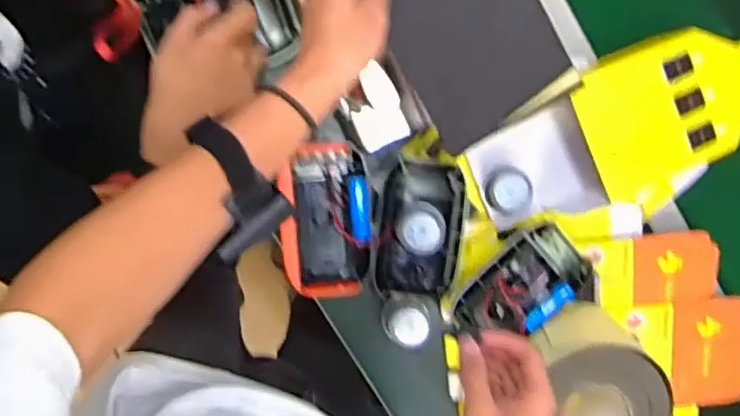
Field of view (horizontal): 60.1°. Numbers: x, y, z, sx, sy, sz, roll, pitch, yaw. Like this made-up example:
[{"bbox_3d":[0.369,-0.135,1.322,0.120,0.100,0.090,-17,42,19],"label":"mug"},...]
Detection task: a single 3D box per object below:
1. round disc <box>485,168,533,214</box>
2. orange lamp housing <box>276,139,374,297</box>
[{"bbox_3d":[0.158,-0.020,0.733,0.047,0.036,0.052,-2,95,-7],"label":"round disc"},{"bbox_3d":[-0.047,0.012,0.717,0.096,0.055,0.163,1,94,-7],"label":"orange lamp housing"}]

